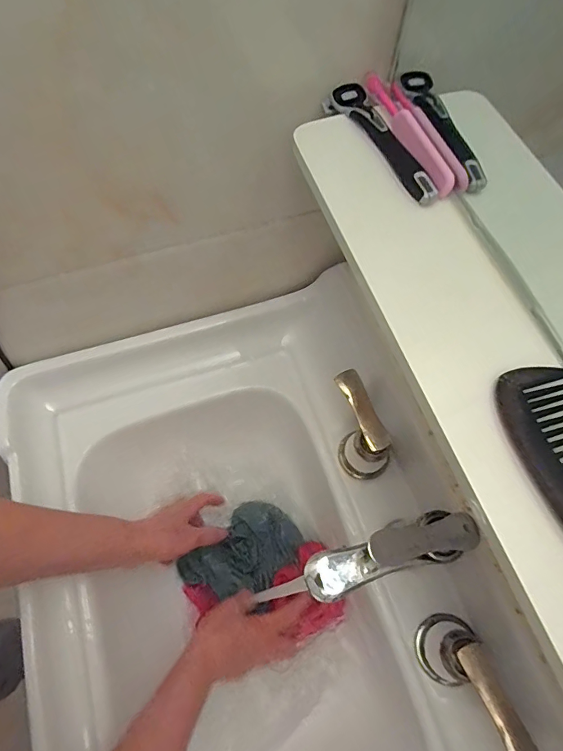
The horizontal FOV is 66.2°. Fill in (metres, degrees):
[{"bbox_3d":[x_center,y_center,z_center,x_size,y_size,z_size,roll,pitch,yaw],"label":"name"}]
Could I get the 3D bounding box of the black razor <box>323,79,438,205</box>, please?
[{"bbox_3d":[0.080,-0.182,0.336,0.027,0.019,0.136,-25,69,-13],"label":"black razor"}]

